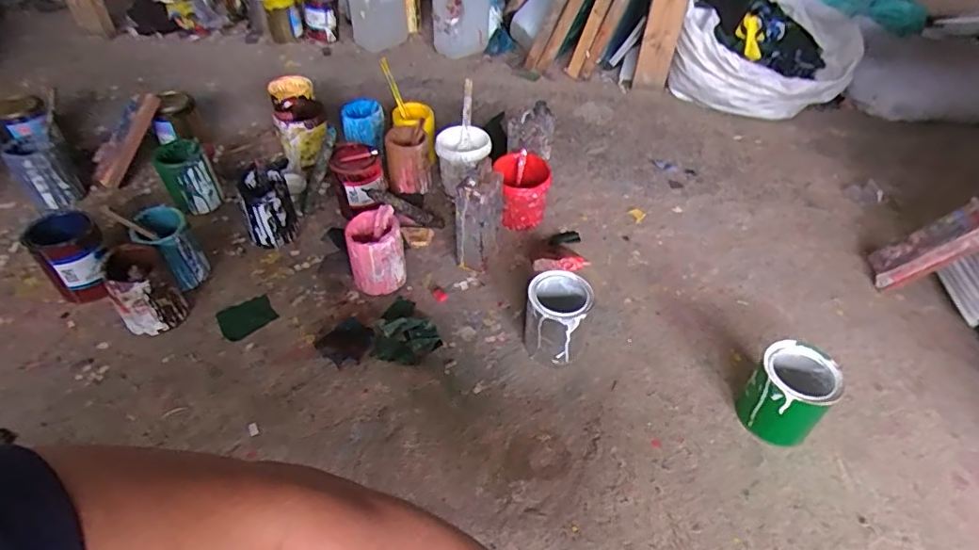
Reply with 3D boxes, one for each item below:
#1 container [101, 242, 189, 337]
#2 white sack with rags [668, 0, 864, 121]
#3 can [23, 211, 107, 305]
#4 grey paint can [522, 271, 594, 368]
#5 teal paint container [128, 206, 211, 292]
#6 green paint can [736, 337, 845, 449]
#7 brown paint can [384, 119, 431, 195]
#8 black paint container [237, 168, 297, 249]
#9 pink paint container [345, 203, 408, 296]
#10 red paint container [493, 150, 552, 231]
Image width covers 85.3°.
[{"bbox_3d":[-0.611,0.018,0.926,0.112,0.145,0.102,33,52,28],"label":"container"},{"bbox_3d":[0.794,-0.650,1.543,0.464,0.299,0.304,31,51,26],"label":"white sack with rags"},{"bbox_3d":[-0.744,-0.032,0.958,0.098,0.142,0.102,1,44,-1],"label":"can"},{"bbox_3d":[0.116,0.076,0.925,0.106,0.130,0.106,1,44,-1],"label":"grey paint can"},{"bbox_3d":[-0.596,-0.050,0.997,0.090,0.129,0.109,-27,51,-27],"label":"teal paint container"},{"bbox_3d":[0.461,0.188,0.822,0.119,0.128,0.107,-31,53,-29],"label":"green paint can"},{"bbox_3d":[-0.183,-0.259,1.207,0.098,0.122,0.109,-6,45,-8],"label":"brown paint can"},{"bbox_3d":[-0.459,-0.134,1.111,0.099,0.145,0.100,-15,47,-17],"label":"black paint container"},{"bbox_3d":[-0.216,-0.045,1.022,0.102,0.126,0.096,-9,45,-11],"label":"pink paint container"},{"bbox_3d":[0.072,-0.177,1.179,0.125,0.135,0.135,7,44,5],"label":"red paint container"}]

